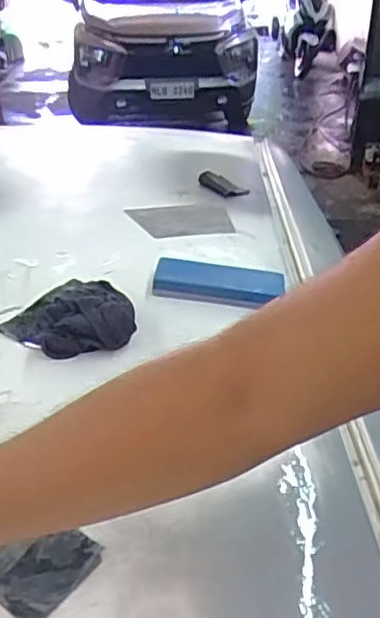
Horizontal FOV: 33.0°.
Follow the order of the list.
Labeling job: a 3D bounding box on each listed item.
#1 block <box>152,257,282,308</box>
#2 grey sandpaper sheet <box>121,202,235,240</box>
[{"bbox_3d":[0.031,-0.029,0.705,0.140,0.027,0.055,4,32,5],"label":"block"},{"bbox_3d":[-0.004,-0.123,0.886,0.141,0.007,0.105,-10,33,-18],"label":"grey sandpaper sheet"}]

